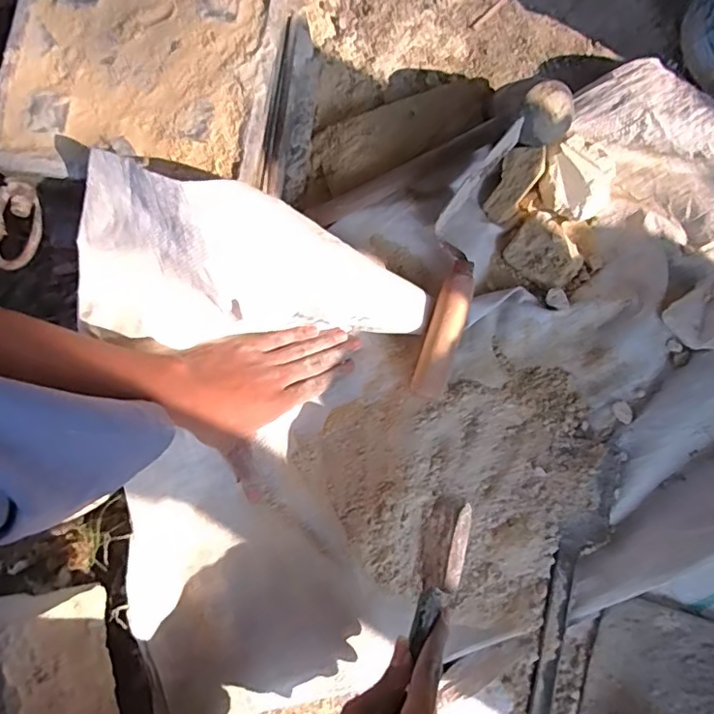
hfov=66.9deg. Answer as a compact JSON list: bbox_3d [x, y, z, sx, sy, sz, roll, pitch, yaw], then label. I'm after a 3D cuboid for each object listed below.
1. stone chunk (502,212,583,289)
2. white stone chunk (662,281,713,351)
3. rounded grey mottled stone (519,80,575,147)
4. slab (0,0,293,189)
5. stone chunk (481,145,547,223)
[{"bbox_3d":[0.194,-0.106,0.556,0.073,0.021,0.061,41,82,6],"label":"stone chunk"},{"bbox_3d":[0.350,-0.040,0.540,0.067,0.031,0.062,-39,83,-7],"label":"white stone chunk"},{"bbox_3d":[0.179,-0.227,0.510,0.046,0.040,0.047,0,79,1],"label":"rounded grey mottled stone"},{"bbox_3d":[-0.186,-0.254,0.461,0.234,0.021,0.217,7,80,0],"label":"slab"},{"bbox_3d":[0.161,-0.180,0.558,0.037,0.082,0.019,30,36,4],"label":"stone chunk"}]

